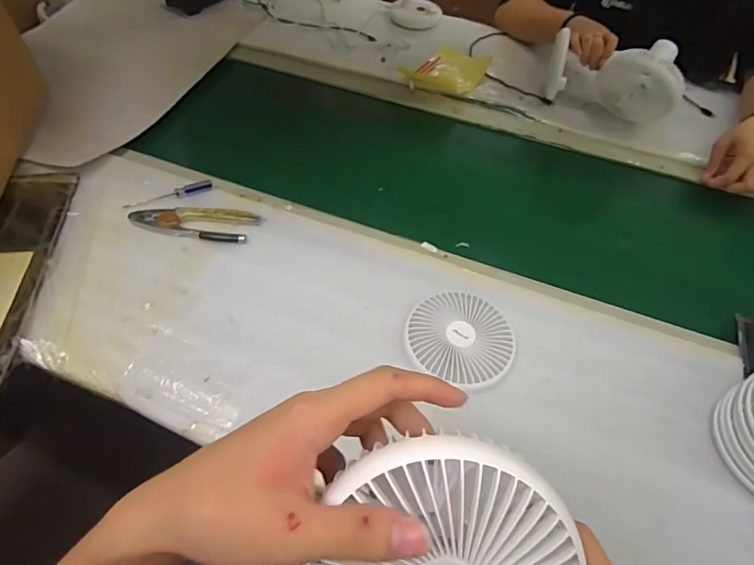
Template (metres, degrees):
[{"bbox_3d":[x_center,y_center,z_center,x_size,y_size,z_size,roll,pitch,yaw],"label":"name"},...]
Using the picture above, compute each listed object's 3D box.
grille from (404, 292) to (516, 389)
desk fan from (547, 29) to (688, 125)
[{"bbox_3d":[0.098,0.063,0.549,0.122,0.007,0.118,2,52,-3],"label":"grille"},{"bbox_3d":[0.401,-0.353,0.790,0.206,0.094,0.090,21,55,14],"label":"desk fan"}]

